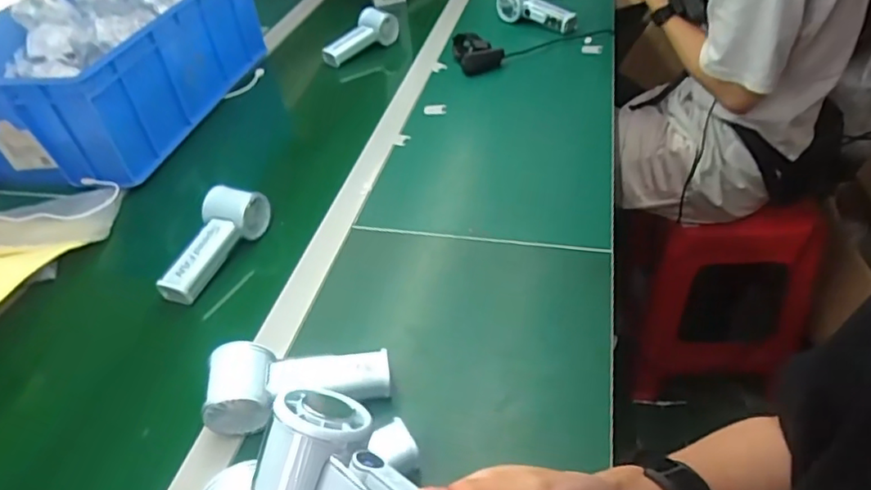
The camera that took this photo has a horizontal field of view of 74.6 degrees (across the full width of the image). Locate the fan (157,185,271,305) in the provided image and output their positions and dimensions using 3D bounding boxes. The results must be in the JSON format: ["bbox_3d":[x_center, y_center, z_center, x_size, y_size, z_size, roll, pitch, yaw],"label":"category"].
[{"bbox_3d":[-0.249,-0.006,0.640,0.055,0.052,0.144,7,43,17],"label":"fan"}]

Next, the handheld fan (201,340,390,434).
[{"bbox_3d":[-0.113,0.114,0.480,0.145,0.060,0.050,-9,41,-1],"label":"handheld fan"}]

